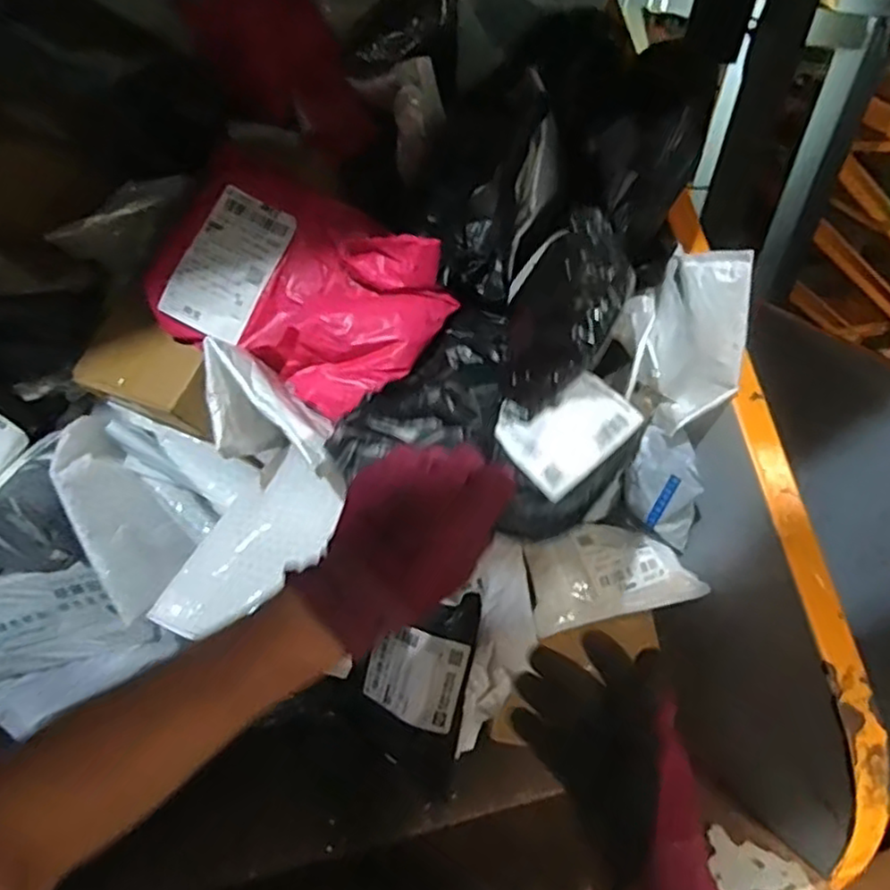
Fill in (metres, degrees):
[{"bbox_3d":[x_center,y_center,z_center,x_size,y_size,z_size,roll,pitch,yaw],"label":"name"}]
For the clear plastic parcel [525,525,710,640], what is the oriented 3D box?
[{"bbox_3d":[0.167,0.131,0.711,0.166,0.031,0.099,-13,66,-4],"label":"clear plastic parcel"}]

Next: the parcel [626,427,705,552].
[{"bbox_3d":[0.217,0.046,0.677,0.075,0.114,0.040,23,40,20],"label":"parcel"}]

